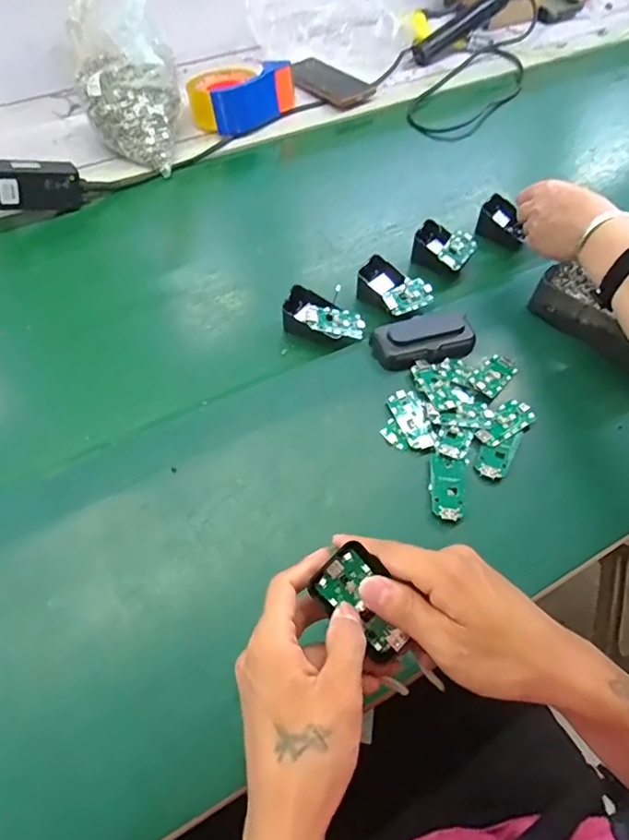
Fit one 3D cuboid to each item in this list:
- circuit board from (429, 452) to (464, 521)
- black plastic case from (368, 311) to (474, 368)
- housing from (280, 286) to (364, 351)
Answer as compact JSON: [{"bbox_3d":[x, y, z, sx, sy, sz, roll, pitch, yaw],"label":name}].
[{"bbox_3d":[0.119,0.060,0.477,0.030,0.006,0.061,8,57,3],"label":"circuit board"},{"bbox_3d":[0.116,-0.089,0.554,0.105,0.024,0.055,-18,60,-13],"label":"black plastic case"},{"bbox_3d":[0.010,-0.107,0.564,0.082,0.031,0.046,20,59,11],"label":"housing"}]

